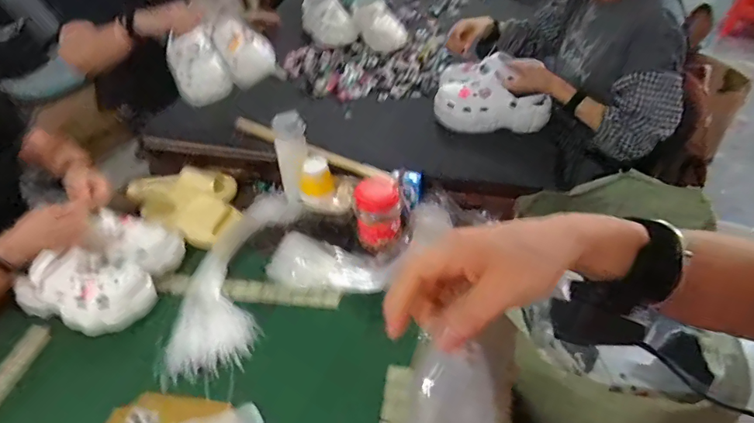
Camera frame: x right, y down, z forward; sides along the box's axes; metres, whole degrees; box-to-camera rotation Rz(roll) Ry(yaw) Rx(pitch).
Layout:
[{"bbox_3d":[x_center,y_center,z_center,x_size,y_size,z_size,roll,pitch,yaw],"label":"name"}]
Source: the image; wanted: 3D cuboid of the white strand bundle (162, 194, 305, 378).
[{"bbox_3d":[-0.279,0.110,0.940,0.167,0.044,0.448,3,43,7],"label":"white strand bundle"}]

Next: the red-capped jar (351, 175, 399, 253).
[{"bbox_3d":[0.000,-0.008,0.980,0.092,0.147,0.099,-2,42,2],"label":"red-capped jar"}]

